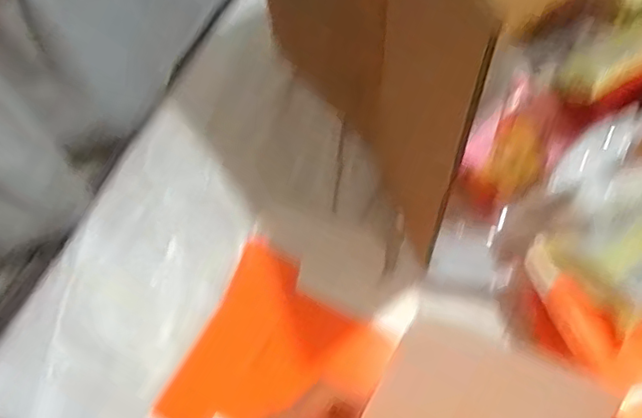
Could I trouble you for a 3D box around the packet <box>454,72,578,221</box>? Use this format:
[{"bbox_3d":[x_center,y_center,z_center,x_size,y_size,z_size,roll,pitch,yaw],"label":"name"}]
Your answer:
[{"bbox_3d":[0.161,-0.052,0.497,0.058,0.061,0.113,31,65,19],"label":"packet"}]

